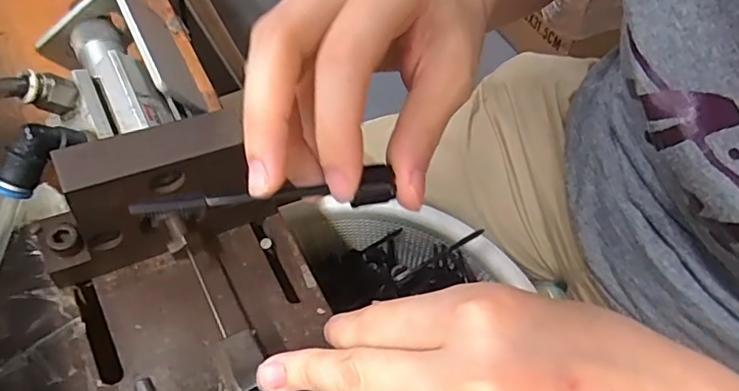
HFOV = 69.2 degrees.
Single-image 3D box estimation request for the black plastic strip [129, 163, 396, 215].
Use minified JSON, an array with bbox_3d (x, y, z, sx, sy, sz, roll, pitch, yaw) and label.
[{"bbox_3d":[-0.035,-0.001,0.180,0.086,0.008,0.014,-6,65,-9],"label":"black plastic strip"}]

